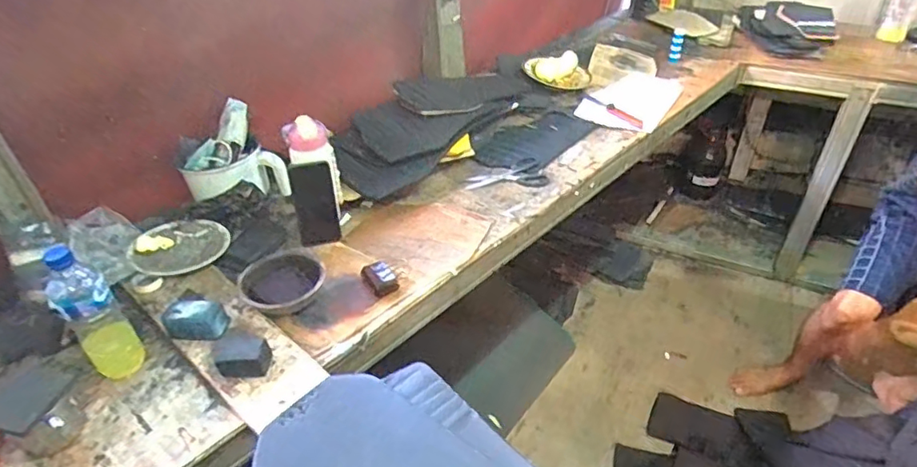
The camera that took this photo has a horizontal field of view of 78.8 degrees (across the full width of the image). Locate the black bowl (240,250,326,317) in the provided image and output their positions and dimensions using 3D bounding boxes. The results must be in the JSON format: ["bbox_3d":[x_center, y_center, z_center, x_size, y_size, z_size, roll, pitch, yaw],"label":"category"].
[{"bbox_3d":[-0.307,0.085,0.961,0.130,0.043,0.123,13,40,19],"label":"black bowl"}]

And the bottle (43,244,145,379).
[{"bbox_3d":[-0.524,0.116,0.799,0.063,0.218,0.059,21,43,27],"label":"bottle"}]

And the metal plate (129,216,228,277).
[{"bbox_3d":[-0.525,0.024,1.056,0.162,0.031,0.140,-26,43,-28],"label":"metal plate"}]

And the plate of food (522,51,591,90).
[{"bbox_3d":[0.306,-0.510,1.721,0.198,0.062,0.174,7,38,11],"label":"plate of food"}]

